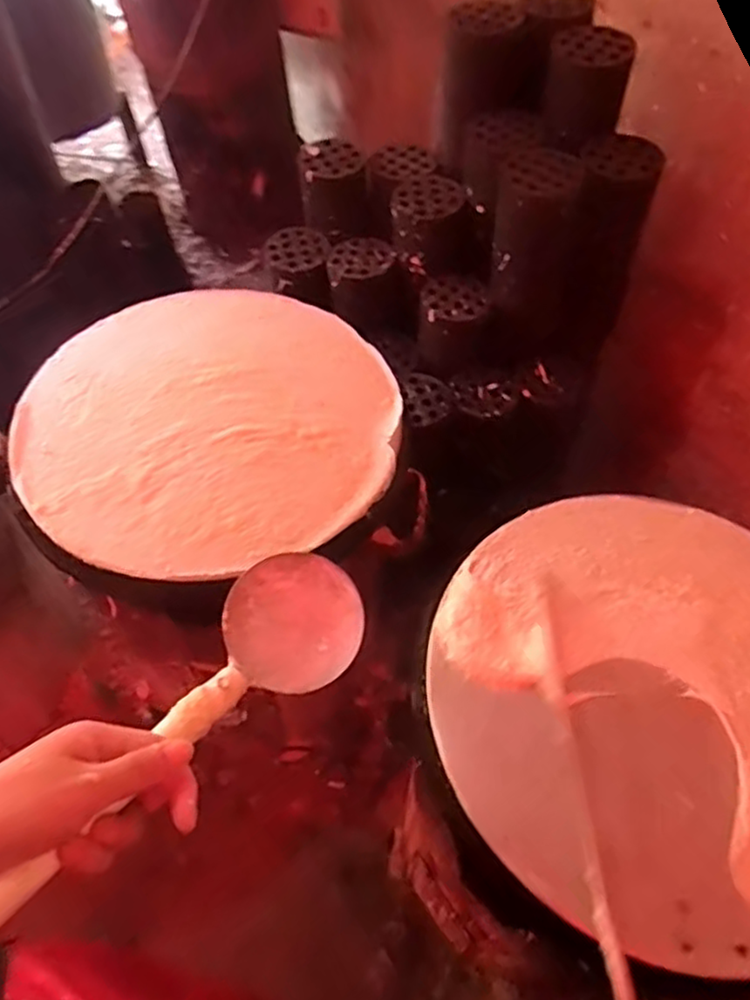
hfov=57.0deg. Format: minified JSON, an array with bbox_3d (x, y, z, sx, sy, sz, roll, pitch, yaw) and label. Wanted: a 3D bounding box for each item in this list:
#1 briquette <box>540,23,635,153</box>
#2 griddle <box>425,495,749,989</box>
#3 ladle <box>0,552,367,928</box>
[{"bbox_3d":[0.258,-0.518,0.865,0.097,0.098,0.092,-6,57,-6],"label":"briquette"},{"bbox_3d":[0.228,0.148,0.546,0.358,0.029,0.351,1,56,-1],"label":"griddle"},{"bbox_3d":[-0.113,0.127,0.382,0.090,0.062,0.317,29,30,16],"label":"ladle"}]

